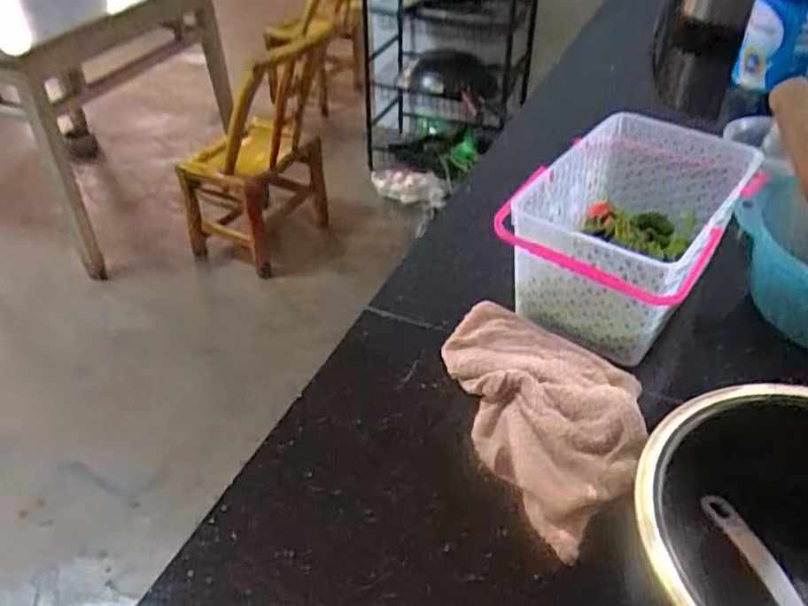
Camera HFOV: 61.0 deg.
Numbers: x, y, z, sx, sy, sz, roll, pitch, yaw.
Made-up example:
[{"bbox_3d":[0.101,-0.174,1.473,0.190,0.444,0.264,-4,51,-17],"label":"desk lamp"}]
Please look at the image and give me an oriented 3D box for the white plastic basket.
[{"bbox_3d":[0.242,-0.079,0.725,0.182,0.127,0.272,26,48,29],"label":"white plastic basket"}]

